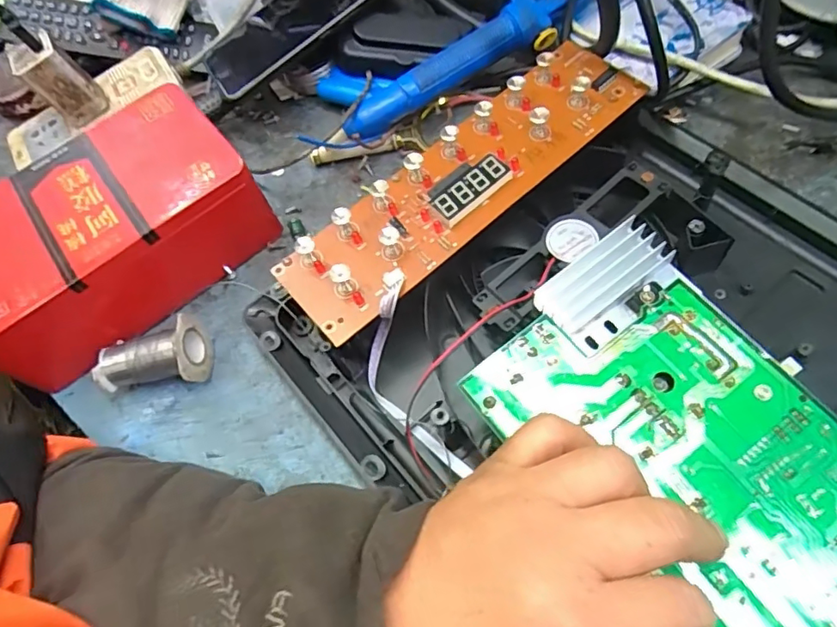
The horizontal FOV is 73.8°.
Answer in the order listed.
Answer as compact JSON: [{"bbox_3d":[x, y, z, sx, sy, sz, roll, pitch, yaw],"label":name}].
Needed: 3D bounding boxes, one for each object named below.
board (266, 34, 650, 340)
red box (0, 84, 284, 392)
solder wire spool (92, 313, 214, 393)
[{"bbox_3d":[0.027,-0.084,0.340,0.249,0.020,0.071,-40,70,-13],"label":"board"},{"bbox_3d":[-0.218,-0.058,0.388,0.200,0.070,0.130,-37,70,-12],"label":"red box"},{"bbox_3d":[-0.174,0.028,0.365,0.066,0.039,0.040,-7,67,0],"label":"solder wire spool"}]

